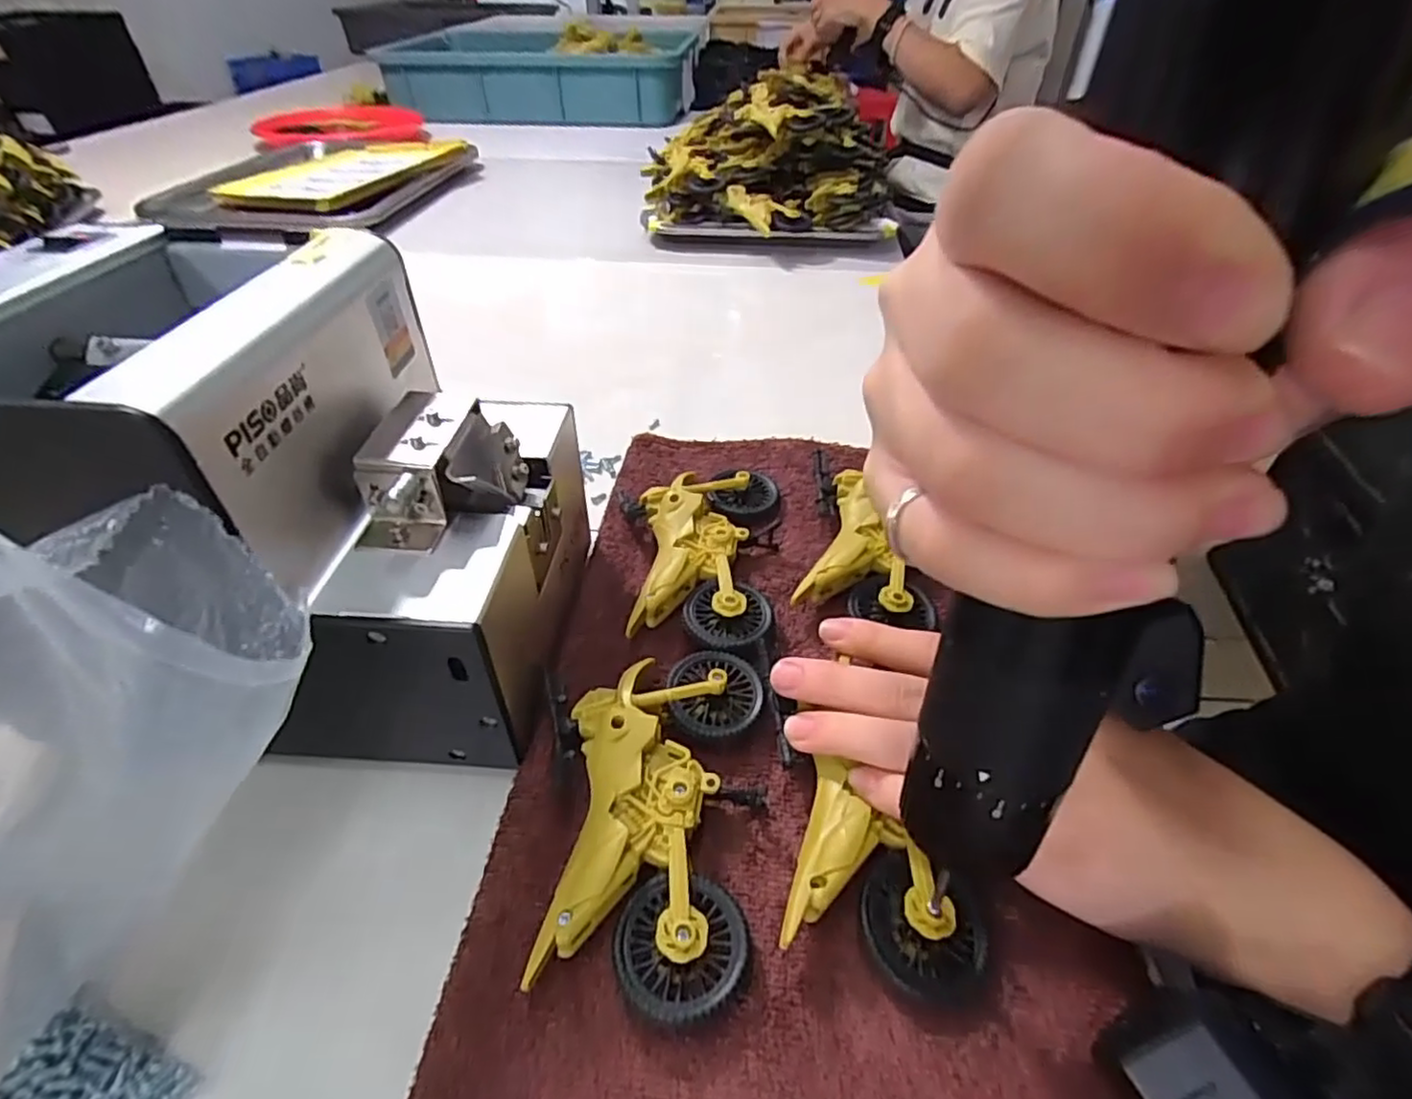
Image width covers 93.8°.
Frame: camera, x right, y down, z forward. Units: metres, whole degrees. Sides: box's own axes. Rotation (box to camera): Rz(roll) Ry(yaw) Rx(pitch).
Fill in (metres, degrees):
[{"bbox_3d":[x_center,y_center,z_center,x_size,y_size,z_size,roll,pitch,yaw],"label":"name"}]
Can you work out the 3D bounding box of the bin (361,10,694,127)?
[{"bbox_3d":[-0.277,-0.854,1.166,0.480,0.131,0.377,2,42,2],"label":"bin"}]

